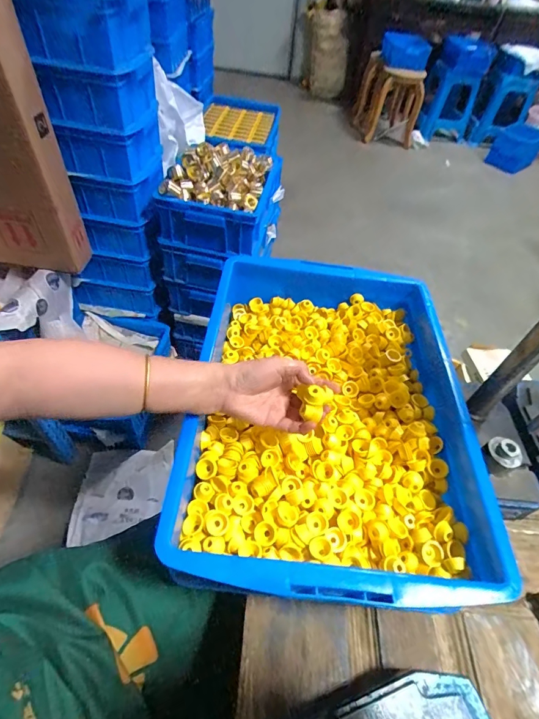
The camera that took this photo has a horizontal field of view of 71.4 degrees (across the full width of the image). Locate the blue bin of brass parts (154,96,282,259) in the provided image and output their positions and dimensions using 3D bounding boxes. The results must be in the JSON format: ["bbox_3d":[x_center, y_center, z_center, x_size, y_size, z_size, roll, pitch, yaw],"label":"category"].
[{"bbox_3d":[-0.133,-0.427,0.988,0.243,0.155,0.270,11,50,3],"label":"blue bin of brass parts"}]

